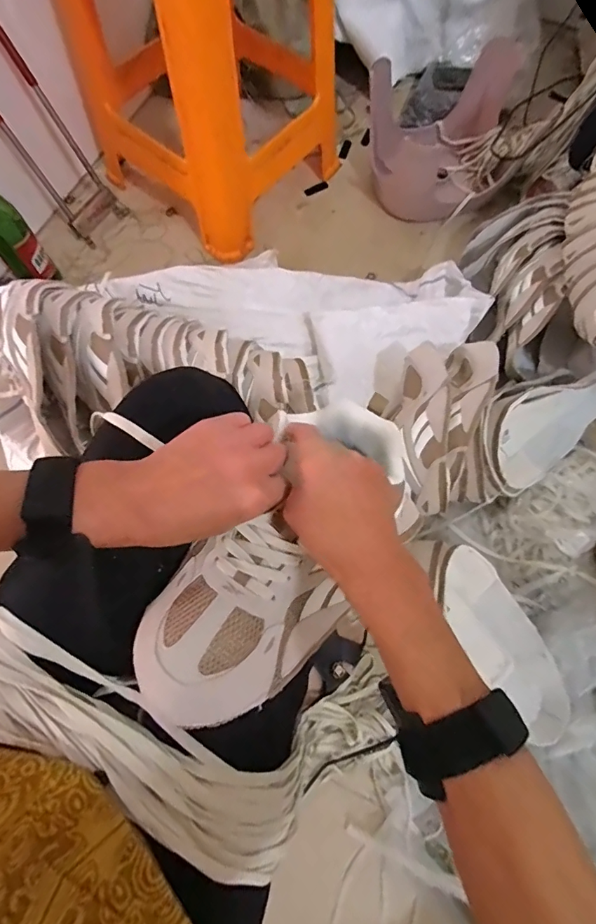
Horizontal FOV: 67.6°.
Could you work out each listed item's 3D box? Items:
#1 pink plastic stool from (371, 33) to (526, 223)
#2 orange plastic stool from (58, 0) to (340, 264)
[{"bbox_3d":[0.339,-0.665,0.914,0.362,0.214,0.209,-26,75,-9],"label":"pink plastic stool"},{"bbox_3d":[-0.174,-0.706,0.739,0.407,0.462,0.341,40,76,10],"label":"orange plastic stool"}]

